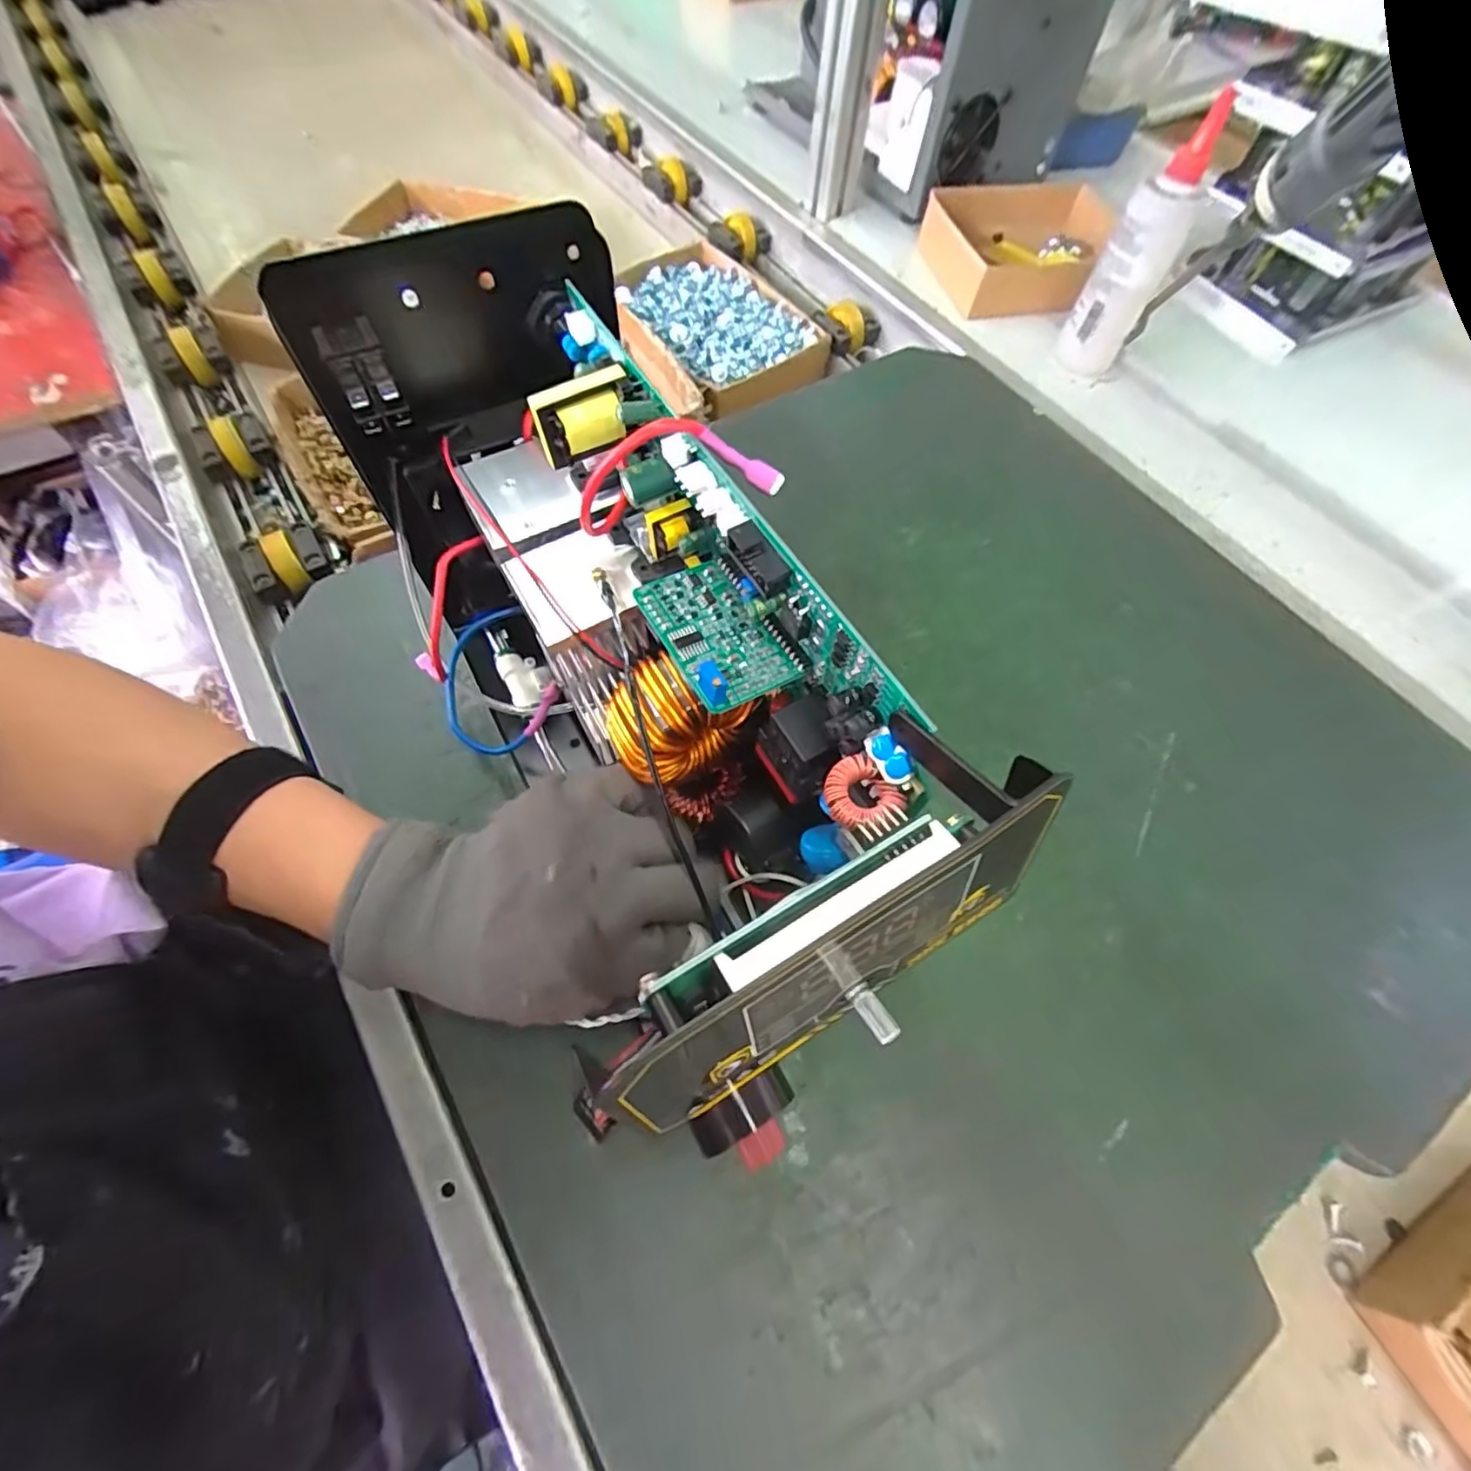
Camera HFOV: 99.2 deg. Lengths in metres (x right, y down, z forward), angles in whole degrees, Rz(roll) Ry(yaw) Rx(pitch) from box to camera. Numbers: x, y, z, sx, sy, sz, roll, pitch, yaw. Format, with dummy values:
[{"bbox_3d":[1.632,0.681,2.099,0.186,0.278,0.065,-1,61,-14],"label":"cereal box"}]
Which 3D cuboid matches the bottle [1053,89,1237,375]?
[{"bbox_3d":[0.309,-0.368,0.488,0.039,0.163,0.048,-16,66,-11],"label":"bottle"}]

